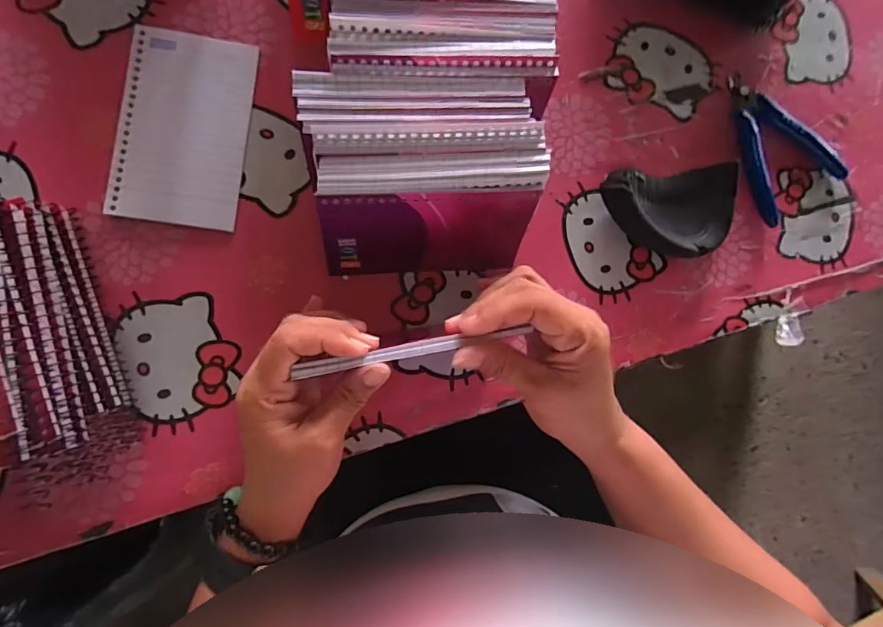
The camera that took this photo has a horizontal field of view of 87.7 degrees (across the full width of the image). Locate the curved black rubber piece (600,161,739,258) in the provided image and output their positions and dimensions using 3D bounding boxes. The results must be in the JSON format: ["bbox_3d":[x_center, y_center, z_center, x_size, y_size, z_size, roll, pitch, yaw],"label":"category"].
[{"bbox_3d":[0.169,-0.078,0.345,0.098,0.025,0.063,1,86,-8],"label":"curved black rubber piece"}]

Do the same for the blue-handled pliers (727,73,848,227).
[{"bbox_3d":[0.265,-0.139,0.370,0.083,0.010,0.114,-36,92,-9],"label":"blue-handled pliers"}]

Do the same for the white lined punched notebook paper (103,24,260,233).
[{"bbox_3d":[-0.172,-0.124,0.308,0.080,0.004,0.130,6,85,-8],"label":"white lined punched notebook paper"}]

